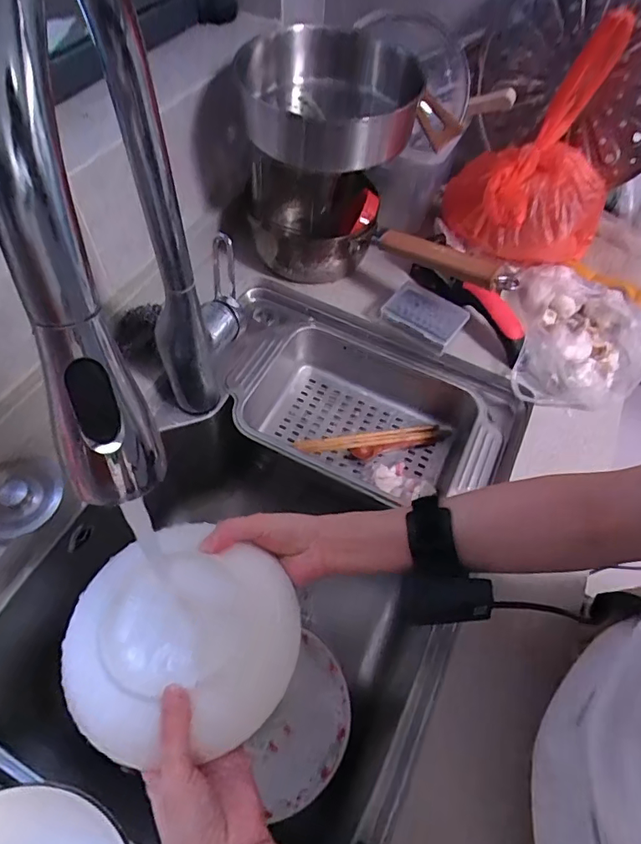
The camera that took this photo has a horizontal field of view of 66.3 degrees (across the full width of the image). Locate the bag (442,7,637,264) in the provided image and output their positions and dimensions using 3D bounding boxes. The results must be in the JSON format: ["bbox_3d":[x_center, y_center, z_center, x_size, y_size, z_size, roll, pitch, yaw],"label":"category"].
[{"bbox_3d":[0.268,-0.313,0.589,0.185,0.235,0.150,-23,63,-18],"label":"bag"}]

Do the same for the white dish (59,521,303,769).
[{"bbox_3d":[-0.106,0.155,0.363,0.167,0.054,0.163,2,58,-3],"label":"white dish"}]

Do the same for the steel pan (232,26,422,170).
[{"bbox_3d":[0.011,-0.369,0.558,0.192,0.090,0.231,16,58,5],"label":"steel pan"}]

